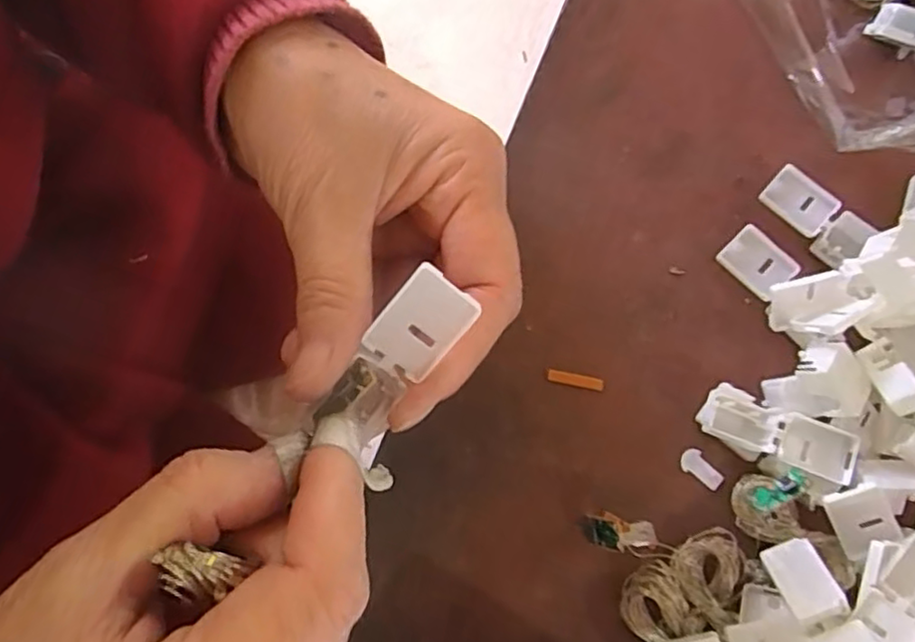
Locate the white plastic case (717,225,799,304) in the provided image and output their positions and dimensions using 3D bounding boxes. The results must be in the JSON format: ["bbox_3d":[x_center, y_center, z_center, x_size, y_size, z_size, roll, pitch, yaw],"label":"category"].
[{"bbox_3d":[0.121,-0.024,0.268,0.021,0.007,0.027,-44,84,-11],"label":"white plastic case"}]

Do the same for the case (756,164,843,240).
[{"bbox_3d":[0.142,-0.050,0.274,0.028,0.007,0.020,41,79,5],"label":"case"}]

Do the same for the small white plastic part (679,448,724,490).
[{"bbox_3d":[0.094,0.058,0.256,0.010,0.004,0.017,-43,84,-11],"label":"small white plastic part"}]

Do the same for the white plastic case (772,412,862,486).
[{"bbox_3d":[0.135,0.048,0.250,0.032,0.008,0.019,23,78,1],"label":"white plastic case"}]

